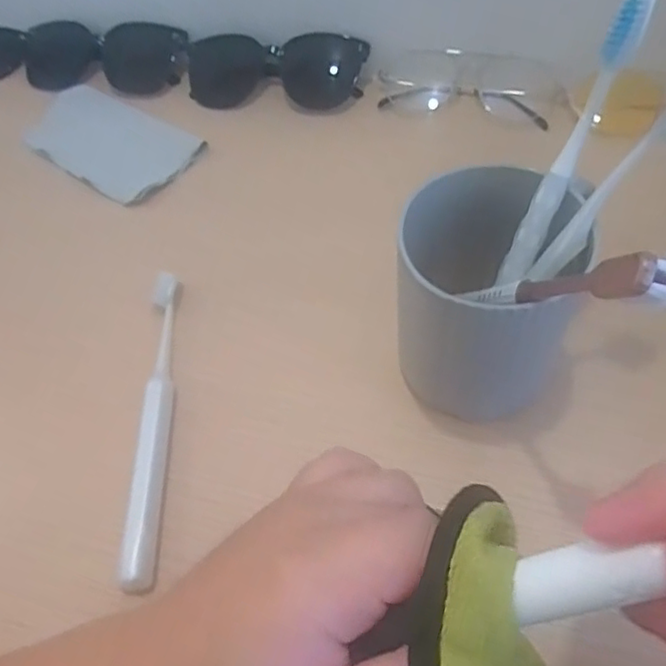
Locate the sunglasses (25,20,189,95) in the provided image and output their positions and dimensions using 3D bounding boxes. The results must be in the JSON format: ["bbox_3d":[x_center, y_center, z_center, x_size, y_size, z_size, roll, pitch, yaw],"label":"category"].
[{"bbox_3d":[-0.186,-0.220,0.490,0.137,0.033,0.046,7,57,10],"label":"sunglasses"}]

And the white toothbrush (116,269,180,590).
[{"bbox_3d":[-0.094,0.043,0.326,0.014,0.016,0.175,-5,56,2],"label":"white toothbrush"}]

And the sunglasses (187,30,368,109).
[{"bbox_3d":[-0.047,-0.198,0.465,0.137,0.031,0.044,4,57,8],"label":"sunglasses"}]

